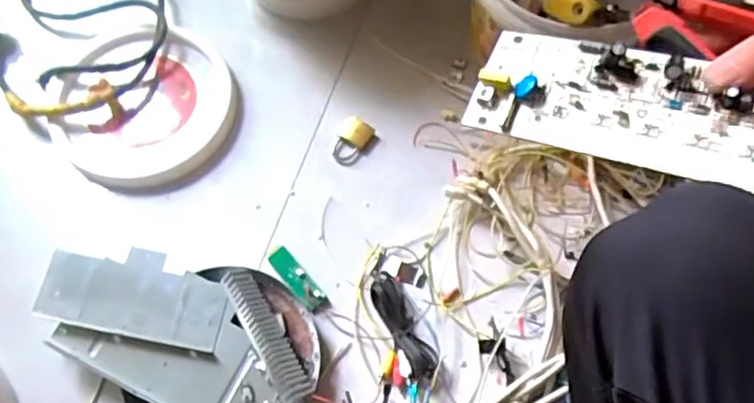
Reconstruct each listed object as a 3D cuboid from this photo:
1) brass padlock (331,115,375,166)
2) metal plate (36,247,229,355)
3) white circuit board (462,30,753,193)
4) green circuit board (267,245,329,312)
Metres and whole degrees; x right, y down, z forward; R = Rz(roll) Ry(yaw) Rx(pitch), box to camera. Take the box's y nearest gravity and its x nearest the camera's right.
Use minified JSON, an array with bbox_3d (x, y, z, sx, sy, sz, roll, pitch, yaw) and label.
[{"bbox_3d":[-0.032,-0.076,0.789,0.041,0.011,0.062,29,70,11],"label":"brass padlock"},{"bbox_3d":[-0.260,0.098,0.689,0.192,0.009,0.093,13,63,-2],"label":"metal plate"},{"bbox_3d":[0.145,-0.052,0.346,0.189,0.012,0.068,17,77,26],"label":"white circuit board"},{"bbox_3d":[-0.088,0.085,0.712,0.022,0.009,0.085,-41,88,-16],"label":"green circuit board"}]

